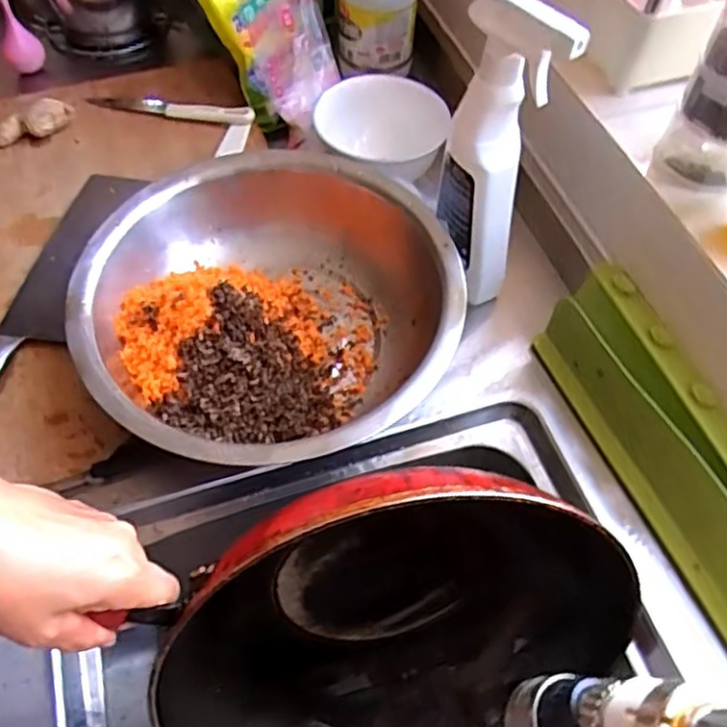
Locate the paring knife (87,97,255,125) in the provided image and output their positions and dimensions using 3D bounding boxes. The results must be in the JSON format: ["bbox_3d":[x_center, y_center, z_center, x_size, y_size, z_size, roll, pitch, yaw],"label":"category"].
[{"bbox_3d":[-0.215,-0.288,0.752,0.185,0.020,0.020,8,58,4],"label":"paring knife"}]

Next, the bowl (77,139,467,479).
[{"bbox_3d":[-0.075,-0.042,0.553,0.290,0.079,0.286,1,57,-1],"label":"bowl"}]

